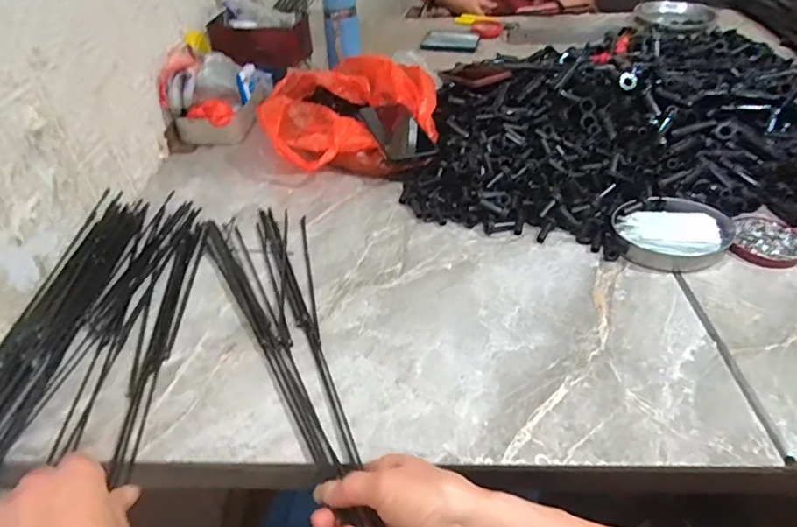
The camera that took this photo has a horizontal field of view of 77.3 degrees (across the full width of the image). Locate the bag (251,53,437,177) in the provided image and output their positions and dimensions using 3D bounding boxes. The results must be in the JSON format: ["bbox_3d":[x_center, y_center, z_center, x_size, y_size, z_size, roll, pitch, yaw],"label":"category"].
[{"bbox_3d":[-0.068,-0.247,0.795,0.260,0.095,0.283,-2,42,-1],"label":"bag"}]

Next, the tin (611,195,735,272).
[{"bbox_3d":[0.333,-0.037,0.601,0.136,0.027,0.109,-1,42,0],"label":"tin"}]

